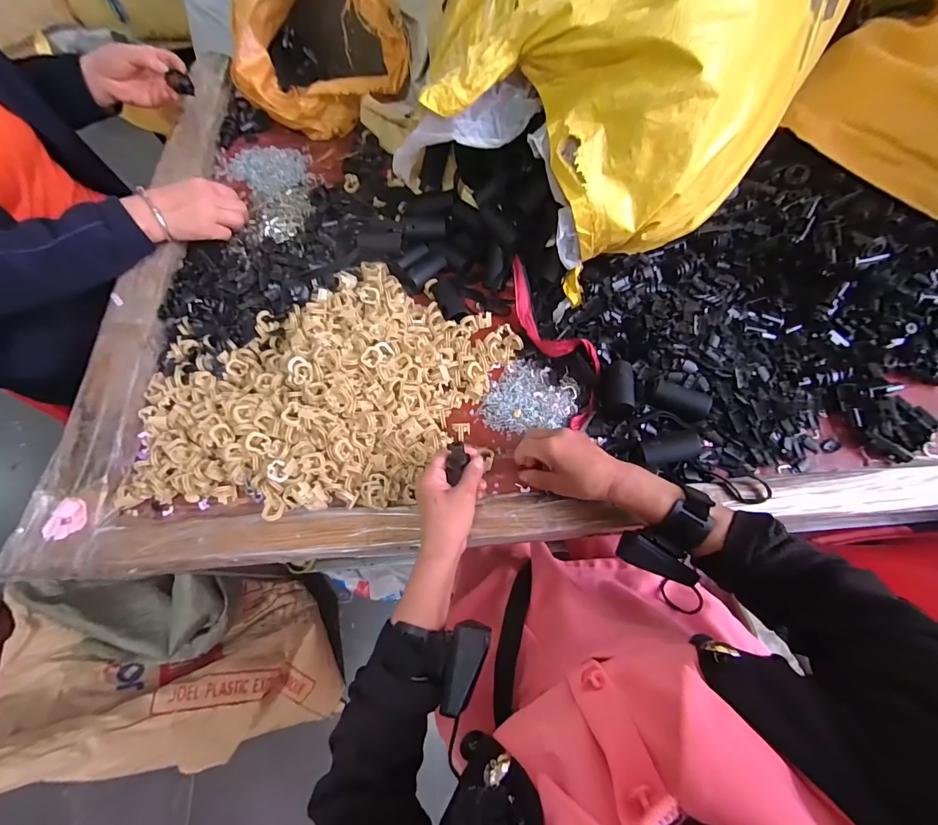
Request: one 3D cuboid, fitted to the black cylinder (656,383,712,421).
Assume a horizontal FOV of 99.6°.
[{"bbox_3d":[0.250,-0.014,0.465,0.057,0.023,0.027,28,72,11],"label":"black cylinder"}]

